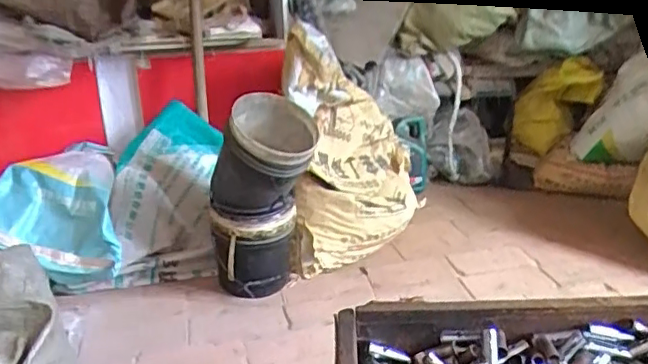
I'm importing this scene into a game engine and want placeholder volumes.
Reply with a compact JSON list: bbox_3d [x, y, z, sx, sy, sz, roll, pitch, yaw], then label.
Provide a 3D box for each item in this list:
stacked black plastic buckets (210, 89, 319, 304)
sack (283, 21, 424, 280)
[{"bbox_3d":[-0.154,0.065,1.477,0.265,0.534,0.332,-3,20,-5],"label":"stacked black plastic buckets"},{"bbox_3d":[0.101,-0.104,1.771,0.421,0.647,0.401,-4,20,-10],"label":"sack"}]

